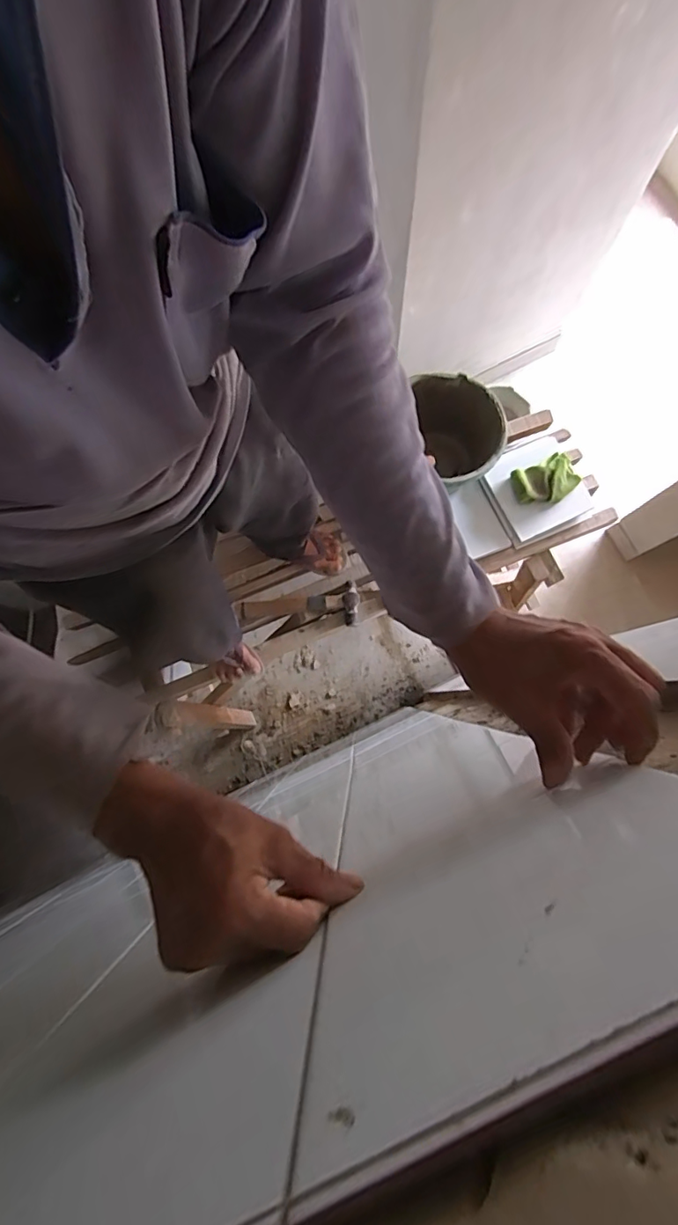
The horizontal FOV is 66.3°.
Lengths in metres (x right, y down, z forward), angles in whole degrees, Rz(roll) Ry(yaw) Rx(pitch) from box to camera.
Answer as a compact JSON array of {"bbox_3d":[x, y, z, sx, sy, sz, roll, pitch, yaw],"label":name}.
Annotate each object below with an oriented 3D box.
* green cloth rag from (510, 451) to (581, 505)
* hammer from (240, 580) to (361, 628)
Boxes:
[{"bbox_3d":[0.479,-0.302,1.208,0.139,0.062,0.106,-20,80,-2],"label":"green cloth rag"},{"bbox_3d":[-0.093,-0.014,1.230,0.277,0.027,0.101,-3,80,1],"label":"hammer"}]

